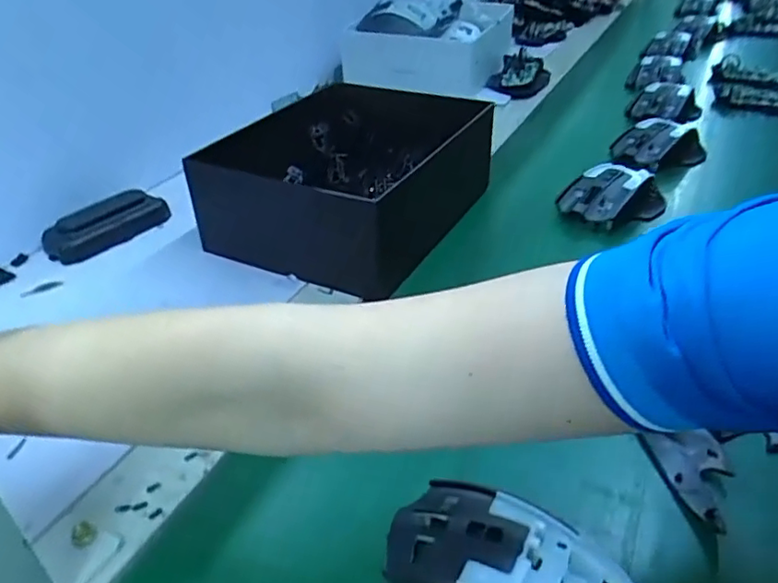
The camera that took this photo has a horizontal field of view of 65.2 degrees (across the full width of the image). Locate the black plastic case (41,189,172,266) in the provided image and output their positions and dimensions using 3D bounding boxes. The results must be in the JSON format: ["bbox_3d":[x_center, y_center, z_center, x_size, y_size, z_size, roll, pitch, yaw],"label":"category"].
[{"bbox_3d":[-0.256,-0.059,0.549,0.043,0.033,0.098,26,42,33],"label":"black plastic case"}]

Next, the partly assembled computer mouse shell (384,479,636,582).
[{"bbox_3d":[0.053,0.126,0.266,0.111,0.033,0.063,20,39,27],"label":"partly assembled computer mouse shell"}]

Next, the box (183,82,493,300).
[{"bbox_3d":[-0.035,-0.102,0.554,0.193,0.104,0.229,19,38,26],"label":"box"}]

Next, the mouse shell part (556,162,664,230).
[{"bbox_3d":[0.210,-0.088,0.570,0.101,0.044,0.059,-16,37,-22],"label":"mouse shell part"}]

